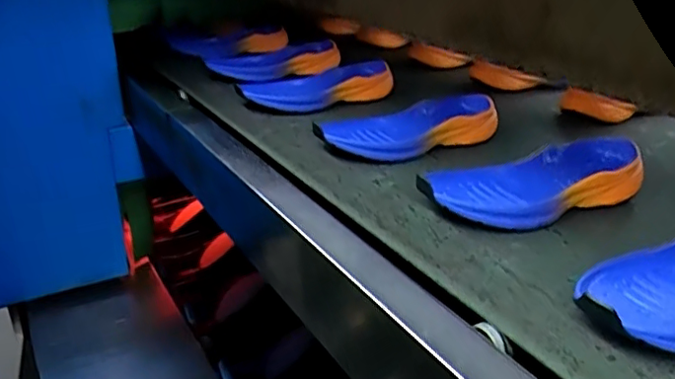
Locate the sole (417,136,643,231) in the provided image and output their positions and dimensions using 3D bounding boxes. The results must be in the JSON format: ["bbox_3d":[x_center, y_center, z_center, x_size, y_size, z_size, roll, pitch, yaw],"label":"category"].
[{"bbox_3d":[0.202,-0.007,0.581,0.256,0.038,0.090,-12,28,-27],"label":"sole"}]

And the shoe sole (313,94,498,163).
[{"bbox_3d":[0.092,-0.080,0.731,0.260,0.037,0.109,-17,31,-36],"label":"shoe sole"}]

